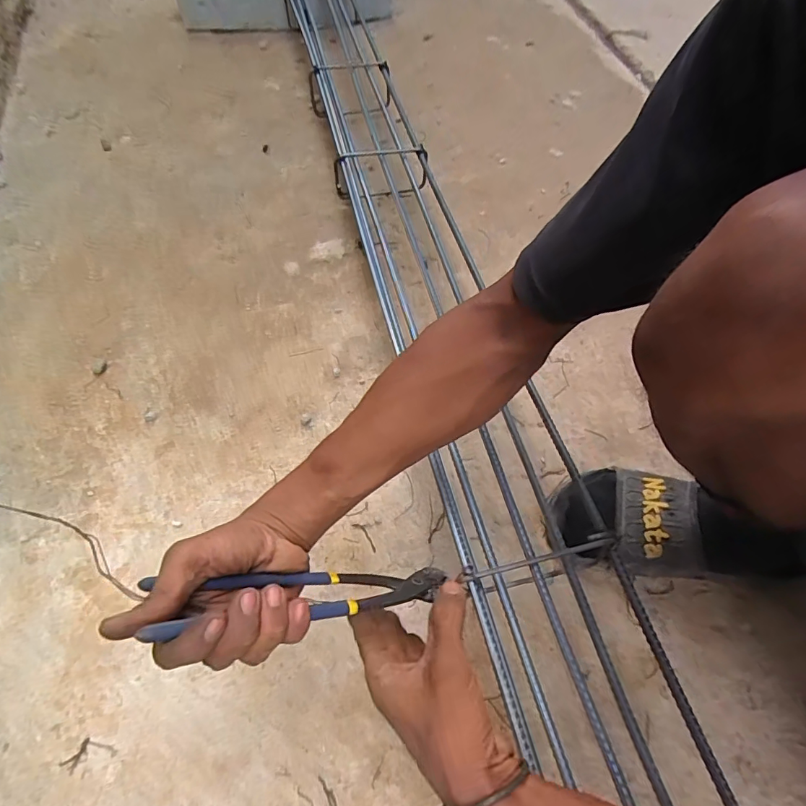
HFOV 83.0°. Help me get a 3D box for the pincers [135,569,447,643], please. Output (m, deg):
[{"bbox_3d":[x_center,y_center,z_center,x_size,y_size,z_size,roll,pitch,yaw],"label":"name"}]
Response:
[{"bbox_3d":[-0.053,0.136,0.320,0.192,0.053,0.020,9,98,-28],"label":"pincers"}]

